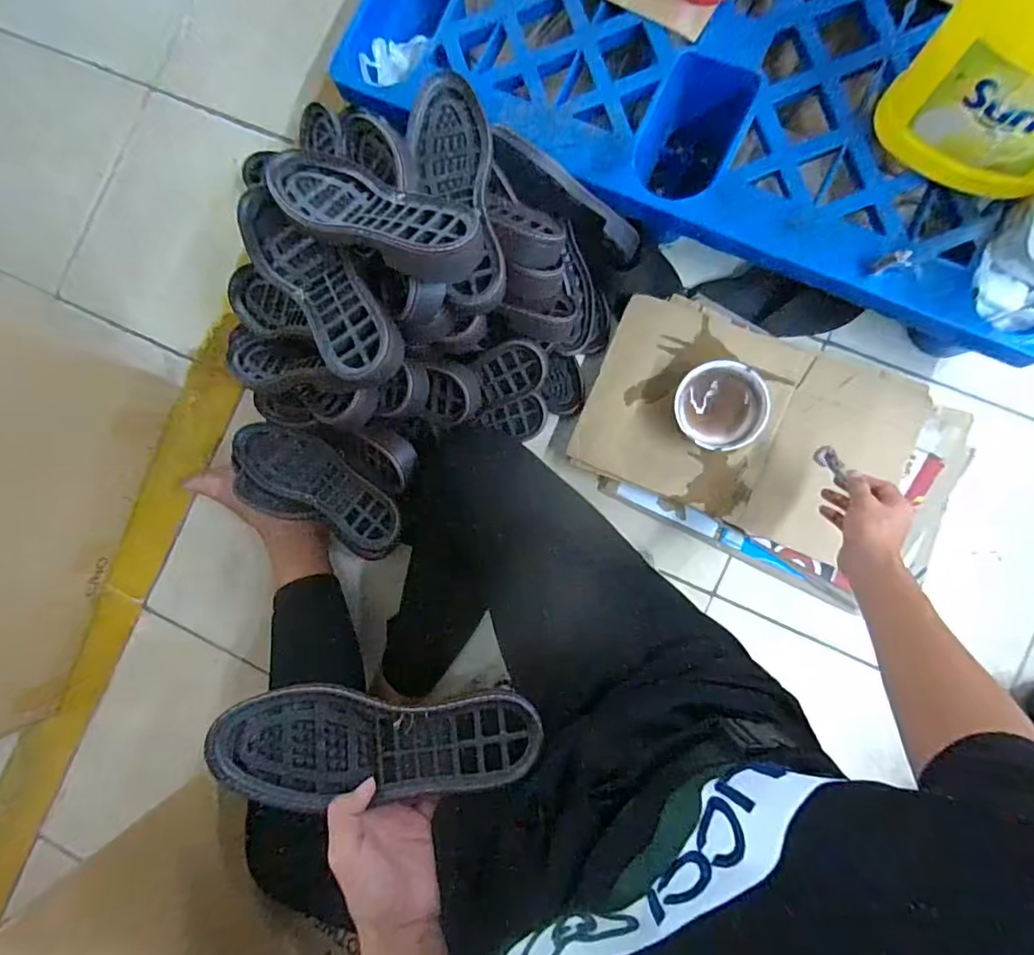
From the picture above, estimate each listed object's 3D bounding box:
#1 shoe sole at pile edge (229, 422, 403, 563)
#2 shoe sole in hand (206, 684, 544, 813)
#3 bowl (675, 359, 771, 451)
[{"bbox_3d":[-0.259,0.008,0.712,0.254,0.023,0.090,31,90,8],"label":"shoe sole at pile edge"},{"bbox_3d":[-0.109,0.217,0.442,0.248,0.025,0.086,2,87,-5],"label":"shoe sole in hand"},{"bbox_3d":[0.266,-0.091,0.730,0.108,0.074,0.110,0,86,7],"label":"bowl"}]

